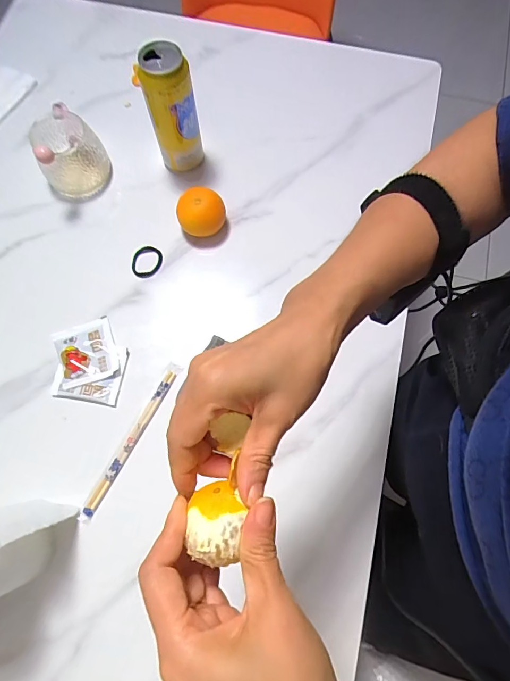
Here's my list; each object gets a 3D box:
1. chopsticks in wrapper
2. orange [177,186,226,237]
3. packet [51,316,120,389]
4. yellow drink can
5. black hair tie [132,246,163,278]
[{"bbox_3d":[-0.156,0.124,0.510,0.020,0.008,0.216,27,75,9],"label":"chopsticks in wrapper"},{"bbox_3d":[-0.077,-0.180,0.578,0.067,0.060,0.056,-10,73,-3],"label":"orange"},{"bbox_3d":[-0.228,0.015,0.542,0.077,0.011,0.085,-19,73,-6],"label":"packet"},{"bbox_3d":[-0.117,-0.318,0.566,0.061,0.168,0.066,0,72,0],"label":"yellow drink can"},{"bbox_3d":[-0.158,-0.115,0.584,0.042,0.004,0.048,26,74,8],"label":"black hair tie"}]

